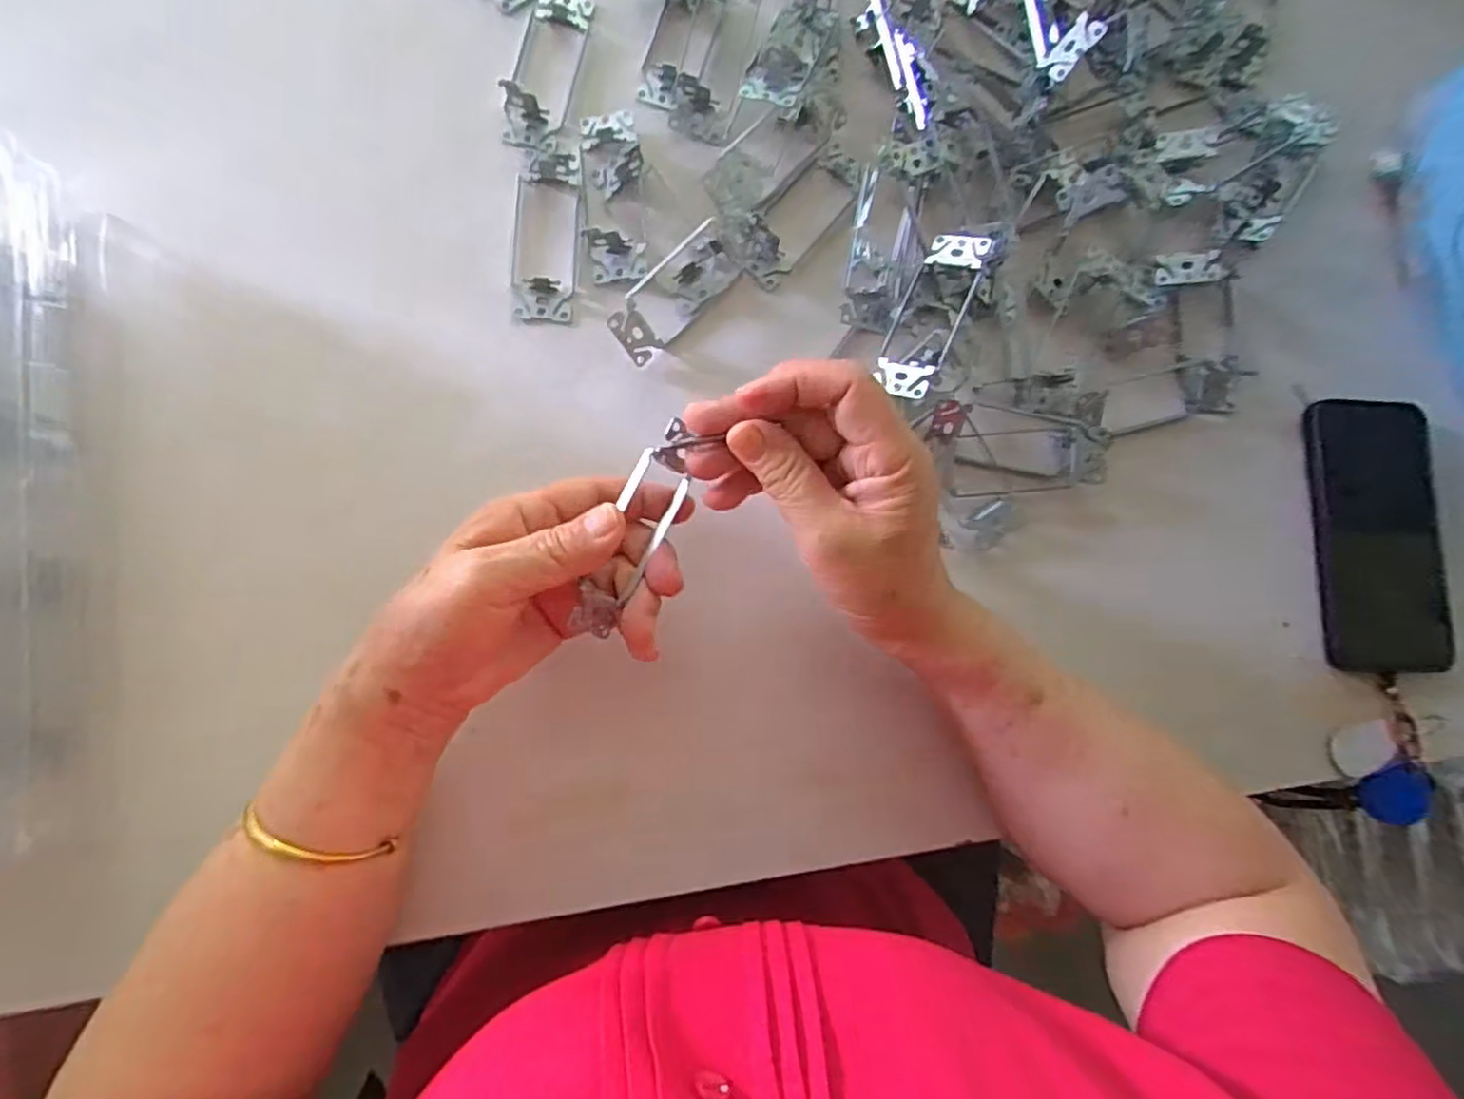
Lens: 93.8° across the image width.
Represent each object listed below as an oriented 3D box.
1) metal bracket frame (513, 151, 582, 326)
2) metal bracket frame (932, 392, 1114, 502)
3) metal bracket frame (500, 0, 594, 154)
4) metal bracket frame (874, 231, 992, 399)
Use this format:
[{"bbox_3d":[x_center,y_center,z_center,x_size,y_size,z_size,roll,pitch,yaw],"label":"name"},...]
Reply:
[{"bbox_3d":[-0.109,-0.187,0.402,0.038,0.012,0.107,2,82,-5],"label":"metal bracket frame"},{"bbox_3d":[0.172,-0.061,0.402,0.107,0.022,0.054,-4,83,-6],"label":"metal bracket frame"},{"bbox_3d":[-0.112,-0.295,0.412,0.037,0.021,0.106,12,82,-4],"label":"metal bracket frame"},{"bbox_3d":[0.114,-0.135,0.397,0.038,0.012,0.107,20,79,26],"label":"metal bracket frame"}]

